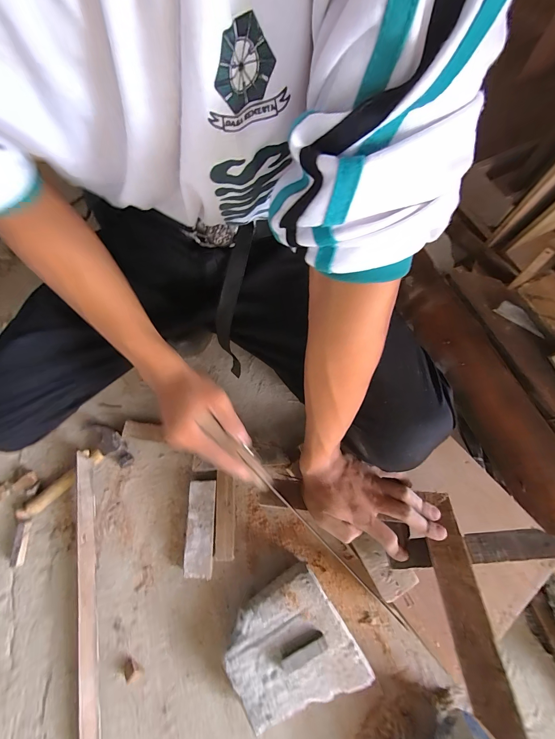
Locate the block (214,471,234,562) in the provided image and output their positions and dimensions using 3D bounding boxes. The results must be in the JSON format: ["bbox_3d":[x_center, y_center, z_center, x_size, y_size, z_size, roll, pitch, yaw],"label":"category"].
[{"bbox_3d":[-0.106,0.293,0.604,0.035,0.025,0.158,-2,71,-2],"label":"block"}]

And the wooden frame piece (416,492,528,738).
[{"bbox_3d":[0.195,0.247,0.310,0.038,0.011,0.220,-14,54,16],"label":"wooden frame piece"}]

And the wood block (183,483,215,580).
[{"bbox_3d":[-0.152,0.313,0.594,0.052,0.037,0.168,0,71,-2],"label":"wood block"}]

